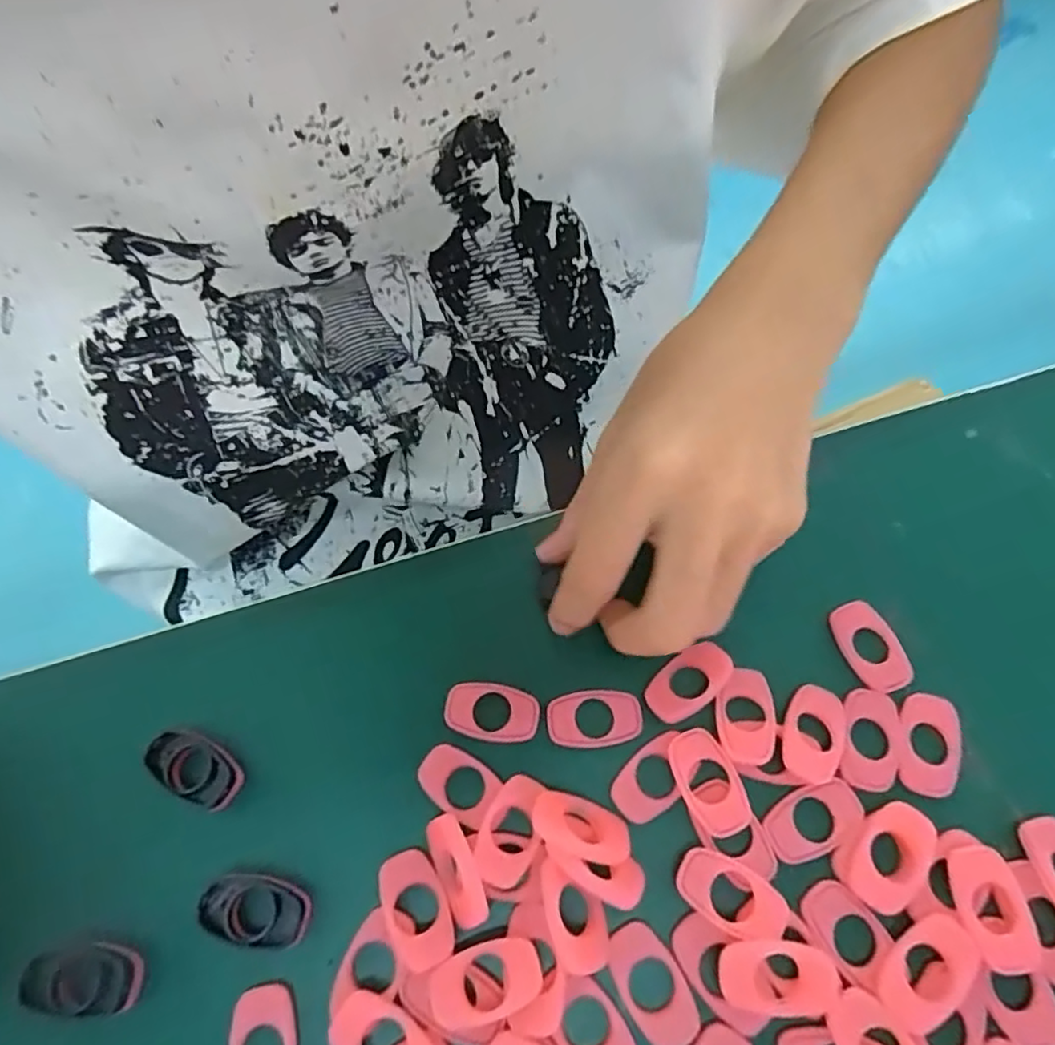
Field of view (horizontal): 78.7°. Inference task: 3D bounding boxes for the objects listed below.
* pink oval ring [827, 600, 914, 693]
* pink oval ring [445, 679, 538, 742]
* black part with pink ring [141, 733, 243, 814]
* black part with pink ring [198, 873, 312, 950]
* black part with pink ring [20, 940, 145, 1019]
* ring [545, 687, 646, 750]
[{"bbox_3d":[0.122,0.043,0.228,0.019,0.004,0.032,-18,63,-7],"label":"pink oval ring"},{"bbox_3d":[-0.012,0.066,0.224,0.032,0.004,0.018,10,64,8],"label":"pink oval ring"},{"bbox_3d":[-0.113,0.083,0.217,0.034,0.007,0.019,23,66,14],"label":"black part with pink ring"},{"bbox_3d":[-0.085,0.120,0.199,0.033,0.005,0.018,5,63,5],"label":"black part with pink ring"},{"bbox_3d":[-0.132,0.136,0.192,0.032,0.006,0.018,-2,63,1],"label":"black part with pink ring"},{"bbox_3d":[0.023,0.067,0.221,0.032,0.004,0.019,-10,75,6],"label":"ring"}]

